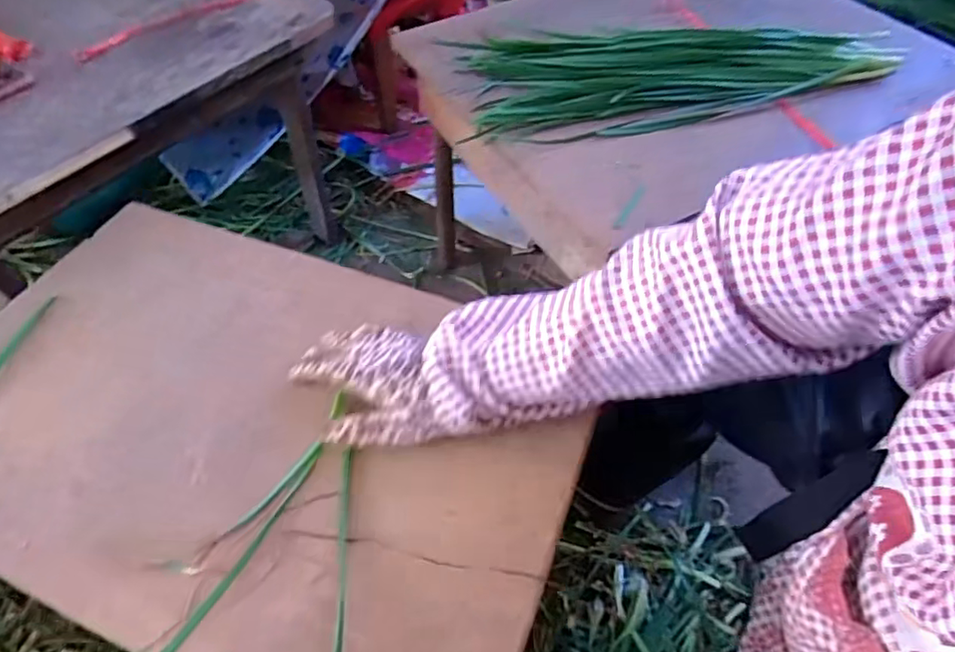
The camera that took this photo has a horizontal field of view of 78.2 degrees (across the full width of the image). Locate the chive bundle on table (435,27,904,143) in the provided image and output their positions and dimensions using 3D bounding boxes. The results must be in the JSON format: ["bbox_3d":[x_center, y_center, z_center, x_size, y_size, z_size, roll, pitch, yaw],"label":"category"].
[{"bbox_3d":[0.229,-0.313,0.698,0.502,0.040,0.200,-12,52,-8],"label":"chive bundle on table"}]

